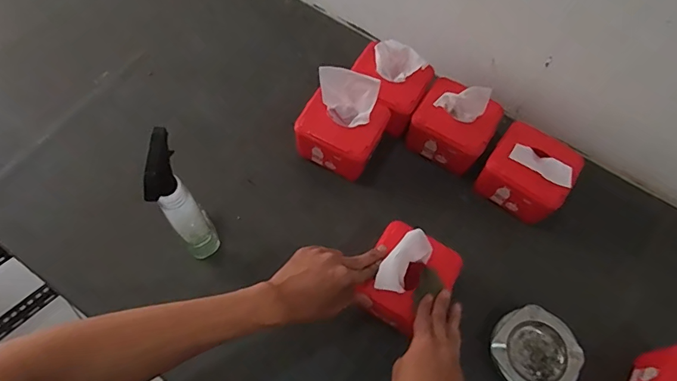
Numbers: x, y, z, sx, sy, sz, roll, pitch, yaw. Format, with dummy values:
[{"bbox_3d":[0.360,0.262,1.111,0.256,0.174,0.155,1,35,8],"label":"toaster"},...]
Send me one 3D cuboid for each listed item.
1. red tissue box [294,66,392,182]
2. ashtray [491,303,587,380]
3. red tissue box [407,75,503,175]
[{"bbox_3d":[0.007,-0.104,0.728,0.125,0.141,0.116,29,66,9],"label":"red tissue box"},{"bbox_3d":[0.282,0.234,0.641,0.116,0.030,0.116,-29,69,-16],"label":"ashtray"},{"bbox_3d":[0.196,-0.116,0.739,0.123,0.139,0.109,31,66,12],"label":"red tissue box"}]

